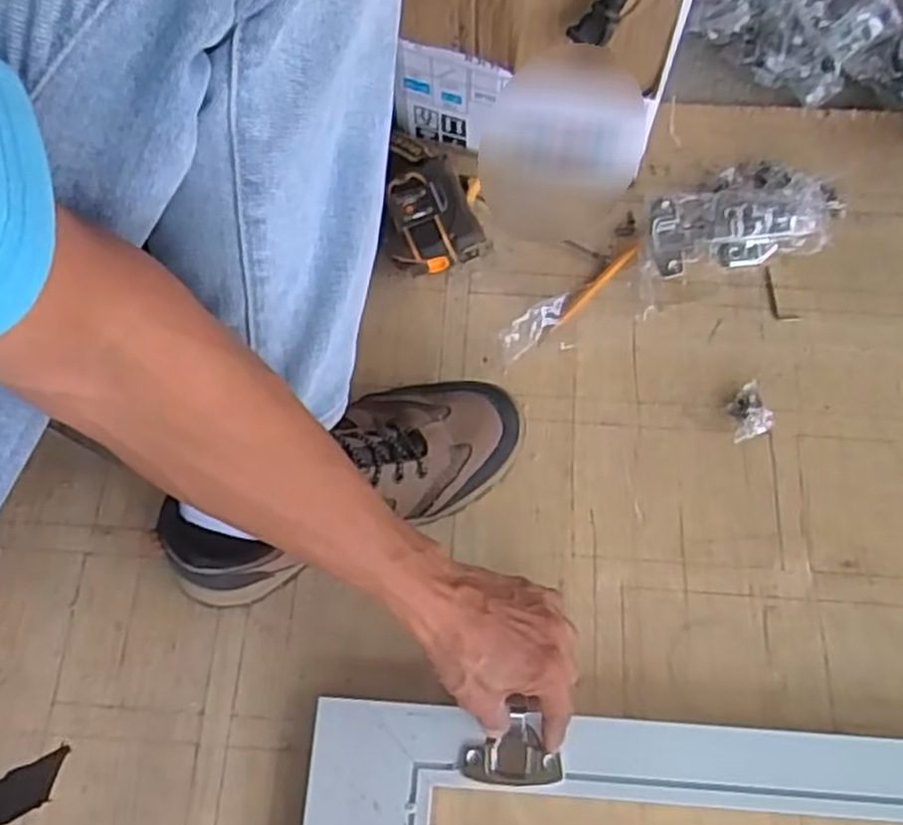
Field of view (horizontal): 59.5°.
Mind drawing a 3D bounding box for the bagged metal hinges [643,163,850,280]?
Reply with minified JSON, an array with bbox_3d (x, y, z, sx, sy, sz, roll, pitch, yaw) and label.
[{"bbox_3d":[0.239,-0.165,0.641,0.170,0.036,0.092,-8,69,-2],"label":"bagged metal hinges"}]

